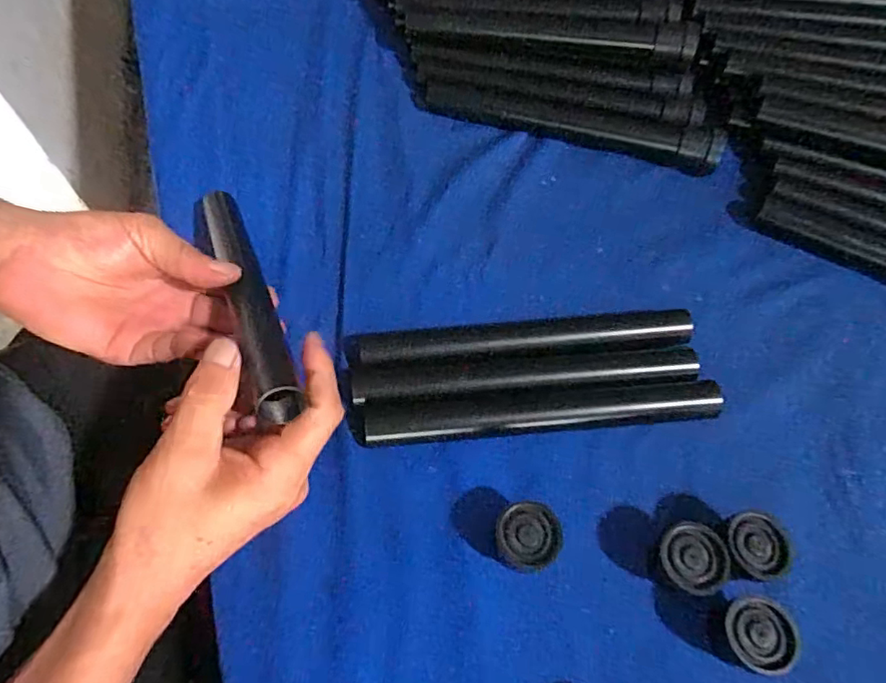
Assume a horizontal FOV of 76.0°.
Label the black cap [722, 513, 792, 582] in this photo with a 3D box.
[{"bbox_3d":[0.167,0.114,0.312,0.029,0.032,0.033,-8,62,-6],"label":"black cap"}]

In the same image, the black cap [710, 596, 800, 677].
[{"bbox_3d":[0.159,0.151,0.292,0.031,0.031,0.033,1,61,-1],"label":"black cap"}]

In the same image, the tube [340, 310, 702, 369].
[{"bbox_3d":[0.052,0.004,0.383,0.227,0.027,0.027,-4,61,-4],"label":"tube"}]

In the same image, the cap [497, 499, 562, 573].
[{"bbox_3d":[0.046,0.108,0.313,0.031,0.035,0.034,1,61,-1],"label":"cap"}]

